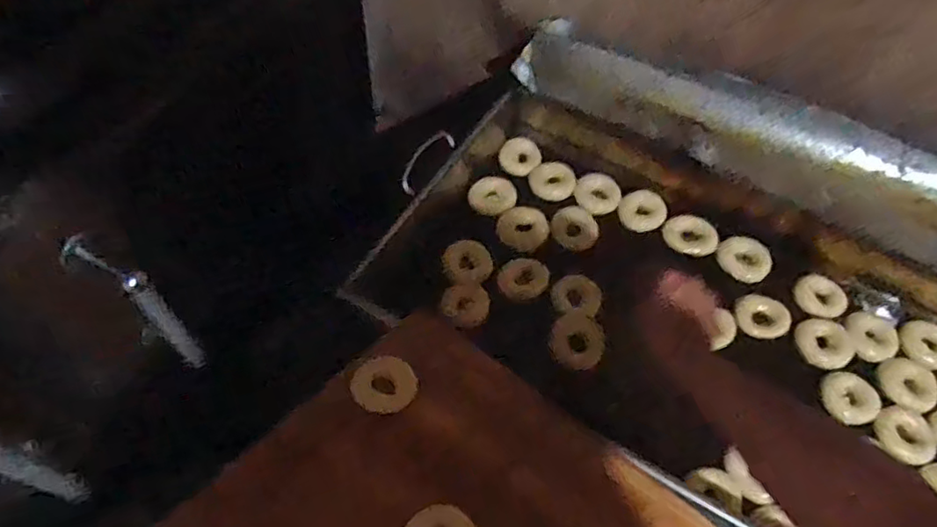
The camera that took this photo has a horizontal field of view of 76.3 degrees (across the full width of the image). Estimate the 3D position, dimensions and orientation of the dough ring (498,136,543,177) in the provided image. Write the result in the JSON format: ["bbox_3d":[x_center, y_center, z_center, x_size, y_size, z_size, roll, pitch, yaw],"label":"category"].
[{"bbox_3d":[0.088,-0.184,1.025,0.065,0.011,0.066,0,93,9],"label":"dough ring"}]

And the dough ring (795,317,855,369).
[{"bbox_3d":[0.523,0.114,0.867,0.068,0.034,0.070,1,57,-2],"label":"dough ring"}]

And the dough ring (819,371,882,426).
[{"bbox_3d":[0.524,0.186,0.824,0.073,0.019,0.072,1,57,-2],"label":"dough ring"}]

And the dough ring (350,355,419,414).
[{"bbox_3d":[-0.094,0.134,0.666,0.070,0.016,0.072,1,57,-2],"label":"dough ring"}]

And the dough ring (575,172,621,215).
[{"bbox_3d":[0.214,-0.117,0.982,0.072,0.016,0.076,1,57,-2],"label":"dough ring"}]

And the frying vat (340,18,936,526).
[{"bbox_3d":[0.358,0.012,0.841,0.882,0.190,0.564,28,60,15],"label":"frying vat"}]

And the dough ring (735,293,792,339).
[{"bbox_3d":[0.439,0.077,0.890,0.072,0.016,0.076,1,57,-2],"label":"dough ring"}]

